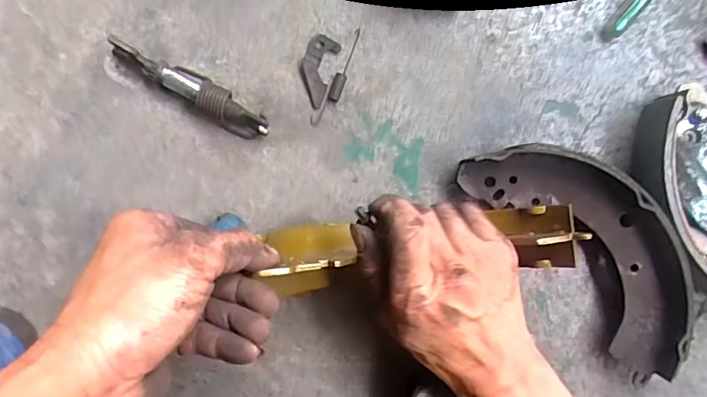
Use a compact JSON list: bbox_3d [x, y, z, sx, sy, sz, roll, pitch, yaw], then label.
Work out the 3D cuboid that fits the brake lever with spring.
[{"bbox_3d":[-0.021,-0.093,0.387,0.032,0.009,0.073,17,92,-1],"label":"brake lever with spring"}]

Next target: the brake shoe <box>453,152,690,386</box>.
[{"bbox_3d":[0.175,0.031,0.380,0.084,0.038,0.204,-43,92,1],"label":"brake shoe"}]

